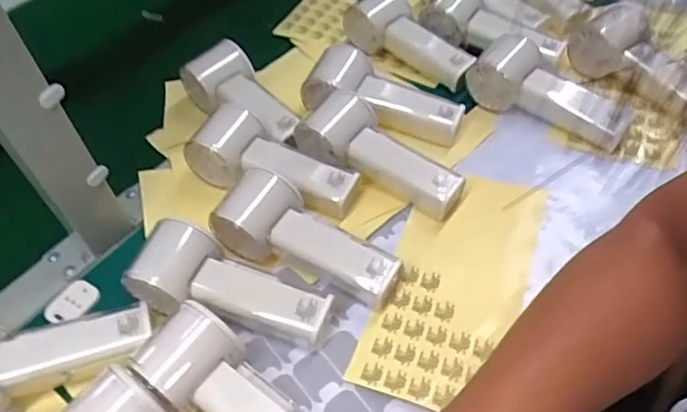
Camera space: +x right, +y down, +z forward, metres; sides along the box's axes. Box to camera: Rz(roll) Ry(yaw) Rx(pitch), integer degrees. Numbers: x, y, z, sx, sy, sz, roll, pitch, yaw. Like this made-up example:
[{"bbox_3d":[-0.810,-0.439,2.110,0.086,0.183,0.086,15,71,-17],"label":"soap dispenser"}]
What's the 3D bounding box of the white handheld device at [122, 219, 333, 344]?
[{"bbox_3d":[-0.080,0.060,0.415,0.144,0.050,0.064,19,54,5],"label":"white handheld device"}]

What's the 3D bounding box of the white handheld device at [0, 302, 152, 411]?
[{"bbox_3d":[-0.211,0.099,0.385,0.149,0.047,0.064,-23,52,-13],"label":"white handheld device"}]

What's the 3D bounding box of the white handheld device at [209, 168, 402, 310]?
[{"bbox_3d":[-0.026,0.026,0.440,0.147,0.044,0.064,26,56,9],"label":"white handheld device"}]

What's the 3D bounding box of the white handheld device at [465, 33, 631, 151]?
[{"bbox_3d":[0.194,-0.108,0.537,0.085,0.048,0.157,-32,55,-20],"label":"white handheld device"}]

